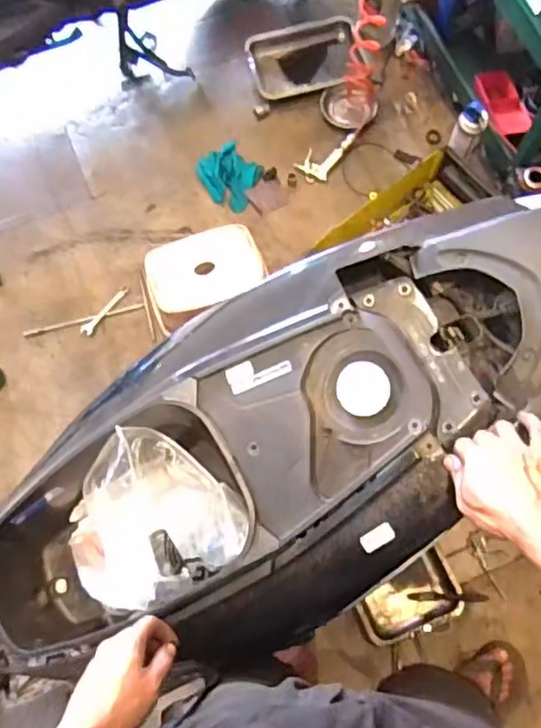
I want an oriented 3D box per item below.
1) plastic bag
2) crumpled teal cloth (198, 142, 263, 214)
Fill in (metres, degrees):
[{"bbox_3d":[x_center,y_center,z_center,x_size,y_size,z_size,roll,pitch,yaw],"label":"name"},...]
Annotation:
[{"bbox_3d":[-0.149,0.193,0.737,0.191,0.110,0.187,-42,77,-10],"label":"plastic bag"},{"bbox_3d":[-0.104,-0.531,1.691,0.165,0.084,0.172,34,78,11],"label":"crumpled teal cloth"}]

